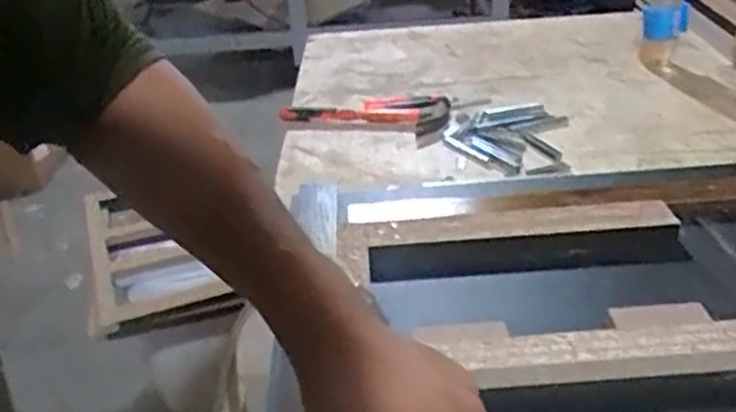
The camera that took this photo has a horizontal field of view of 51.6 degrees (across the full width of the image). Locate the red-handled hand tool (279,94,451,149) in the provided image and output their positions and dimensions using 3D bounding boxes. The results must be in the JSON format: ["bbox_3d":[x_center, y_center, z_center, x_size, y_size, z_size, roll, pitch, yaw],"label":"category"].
[{"bbox_3d":[0.003,-0.138,1.126,0.243,0.026,0.117,11,32,27],"label":"red-handled hand tool"}]

